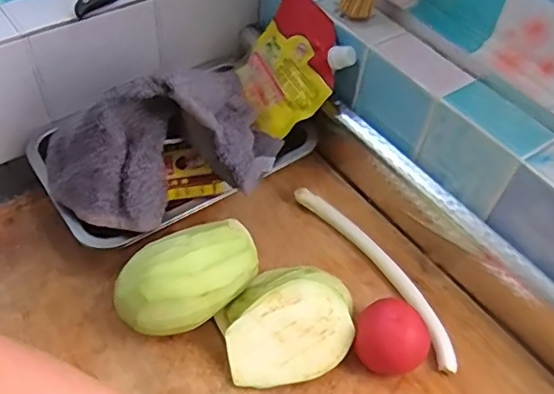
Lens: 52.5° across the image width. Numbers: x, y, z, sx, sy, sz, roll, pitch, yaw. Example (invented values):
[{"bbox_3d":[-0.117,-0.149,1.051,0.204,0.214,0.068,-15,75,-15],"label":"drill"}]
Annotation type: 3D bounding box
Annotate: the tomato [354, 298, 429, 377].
[{"bbox_3d":[0.105,0.131,0.523,0.065,0.054,0.059,6,51,-1],"label":"tomato"}]

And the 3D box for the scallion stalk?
[{"bbox_3d":[0.107,0.074,0.591,0.042,0.021,0.244,-26,58,-24],"label":"scallion stalk"}]

